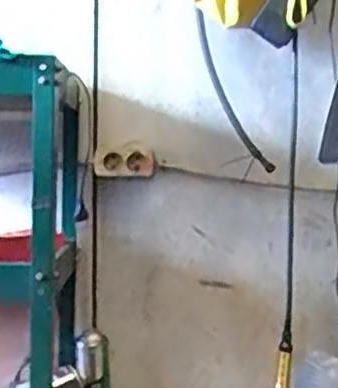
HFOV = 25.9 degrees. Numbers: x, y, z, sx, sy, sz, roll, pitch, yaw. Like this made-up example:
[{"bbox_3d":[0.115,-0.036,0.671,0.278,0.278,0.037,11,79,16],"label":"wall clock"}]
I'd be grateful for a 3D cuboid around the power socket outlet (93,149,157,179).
[{"bbox_3d":[-0.088,-0.060,1.458,0.121,0.055,0.030,1,2,-8],"label":"power socket outlet"}]

